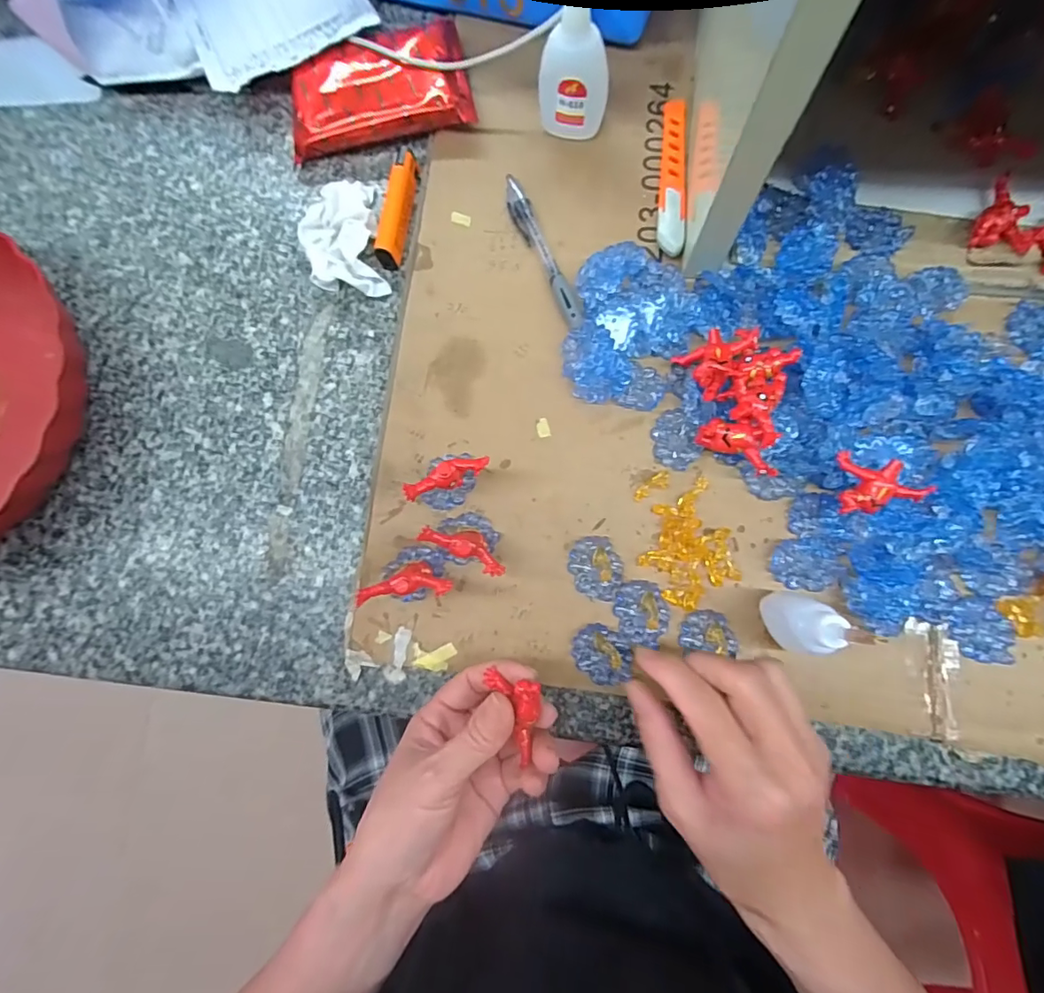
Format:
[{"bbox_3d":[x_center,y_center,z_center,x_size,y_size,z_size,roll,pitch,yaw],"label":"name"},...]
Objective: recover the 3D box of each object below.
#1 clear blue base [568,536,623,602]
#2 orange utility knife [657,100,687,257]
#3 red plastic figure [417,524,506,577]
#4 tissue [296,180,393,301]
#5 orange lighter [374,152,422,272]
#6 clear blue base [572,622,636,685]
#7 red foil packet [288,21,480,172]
[{"bbox_3d":[0.046,0.044,0.311,0.030,0.009,0.038,-22,81,1],"label":"clear blue base"},{"bbox_3d":[0.103,-0.220,0.350,0.017,0.012,0.120,4,82,5],"label":"orange utility knife"},{"bbox_3d":[-0.029,0.030,0.296,0.047,0.052,0.017,27,85,8],"label":"red plastic figure"},{"bbox_3d":[-0.126,-0.179,0.358,0.054,0.024,0.088,-11,81,3],"label":"tissue"},{"bbox_3d":[-0.087,-0.203,0.358,0.013,0.017,0.081,10,83,6],"label":"orange lighter"},{"bbox_3d":[0.048,0.094,0.303,0.036,0.010,0.030,37,86,9],"label":"clear blue base"},{"bbox_3d":[-0.104,-0.304,0.372,0.130,0.025,0.097,-7,81,4],"label":"red foil packet"}]

